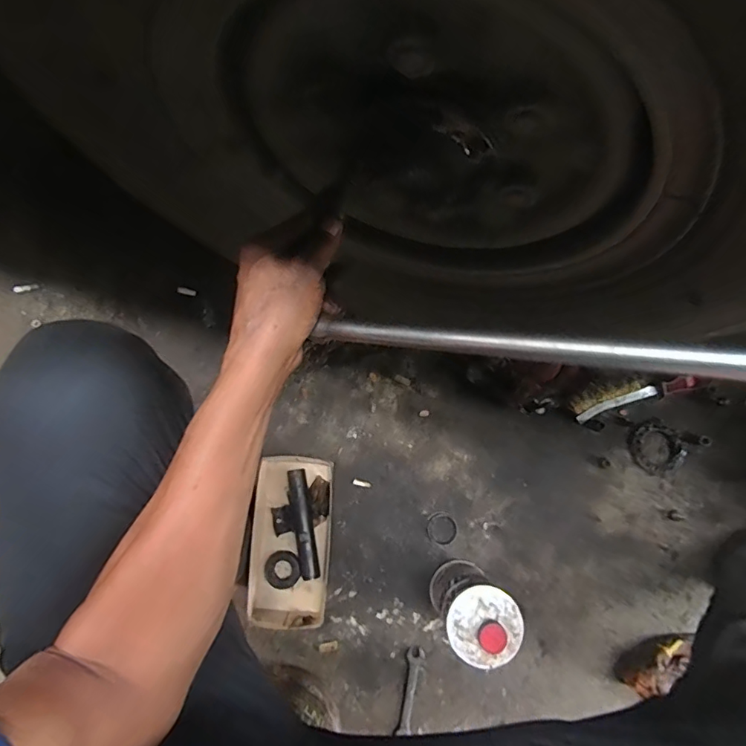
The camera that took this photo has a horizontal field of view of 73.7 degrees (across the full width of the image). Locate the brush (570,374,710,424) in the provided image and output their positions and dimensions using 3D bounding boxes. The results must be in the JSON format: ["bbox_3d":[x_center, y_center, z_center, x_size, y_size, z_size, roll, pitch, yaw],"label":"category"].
[{"bbox_3d":[0.417,0.027,0.787,0.210,0.028,0.048,-16,81,-4],"label":"brush"}]

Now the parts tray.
[{"bbox_3d":[-0.121,0.243,0.729,0.115,0.049,0.236,3,80,0],"label":"parts tray"}]

